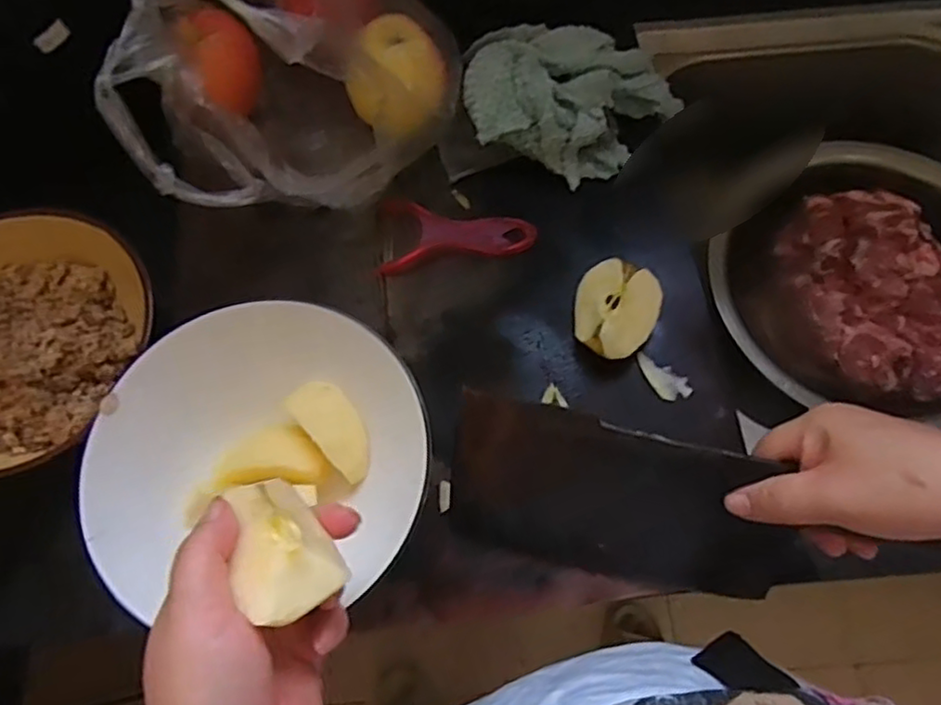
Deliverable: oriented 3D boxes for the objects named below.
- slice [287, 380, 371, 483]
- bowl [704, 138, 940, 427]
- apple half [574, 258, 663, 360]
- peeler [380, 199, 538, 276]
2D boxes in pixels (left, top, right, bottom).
[{"bbox_3d":[-0.083,0.046,0.410,0.032,0.019,0.066,-39,73,-14],"label":"slice"},{"bbox_3d":[0.379,-0.065,0.646,0.301,0.080,0.278,2,68,1],"label":"bowl"},{"bbox_3d":[0.099,-0.026,0.459,0.056,0.043,0.065,21,70,8],"label":"apple half"},{"bbox_3d":[-0.010,-0.086,0.498,0.114,0.012,0.060,3,68,2],"label":"peeler"}]

